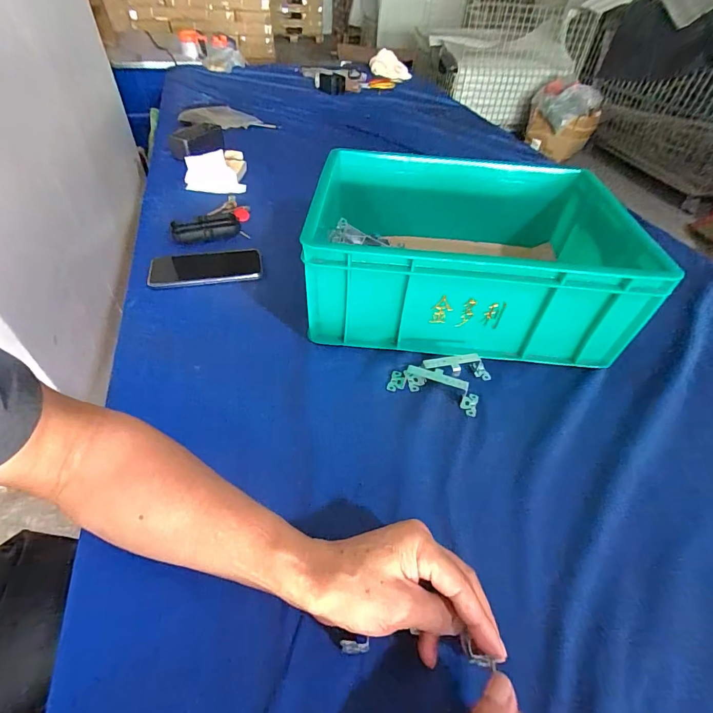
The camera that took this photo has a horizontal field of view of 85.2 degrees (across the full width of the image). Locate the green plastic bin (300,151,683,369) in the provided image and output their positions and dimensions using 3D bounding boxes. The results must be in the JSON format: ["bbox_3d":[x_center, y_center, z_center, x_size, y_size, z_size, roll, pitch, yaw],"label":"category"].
[{"bbox_3d":[0.151,-0.149,0.555,0.411,0.156,0.309,6,46,1],"label":"green plastic bin"}]

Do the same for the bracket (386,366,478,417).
[{"bbox_3d":[0.091,0.032,0.450,0.105,0.026,0.032,20,48,14],"label":"bracket"}]

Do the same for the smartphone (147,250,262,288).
[{"bbox_3d":[-0.234,-0.139,0.610,0.165,0.014,0.083,-9,48,-13],"label":"smartphone"}]

